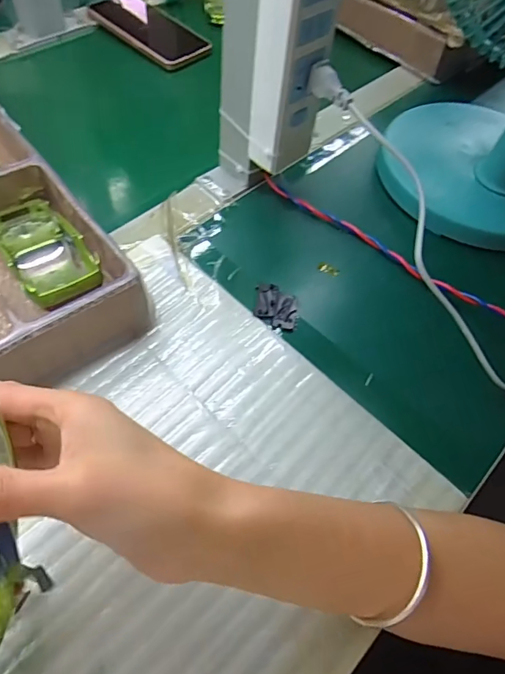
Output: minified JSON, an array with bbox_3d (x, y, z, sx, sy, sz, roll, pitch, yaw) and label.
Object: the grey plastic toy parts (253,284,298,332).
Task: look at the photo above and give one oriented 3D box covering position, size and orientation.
[{"bbox_3d":[0.019,-0.024,0.367,0.033,0.005,0.039,10,58,1],"label":"grey plastic toy parts"}]

